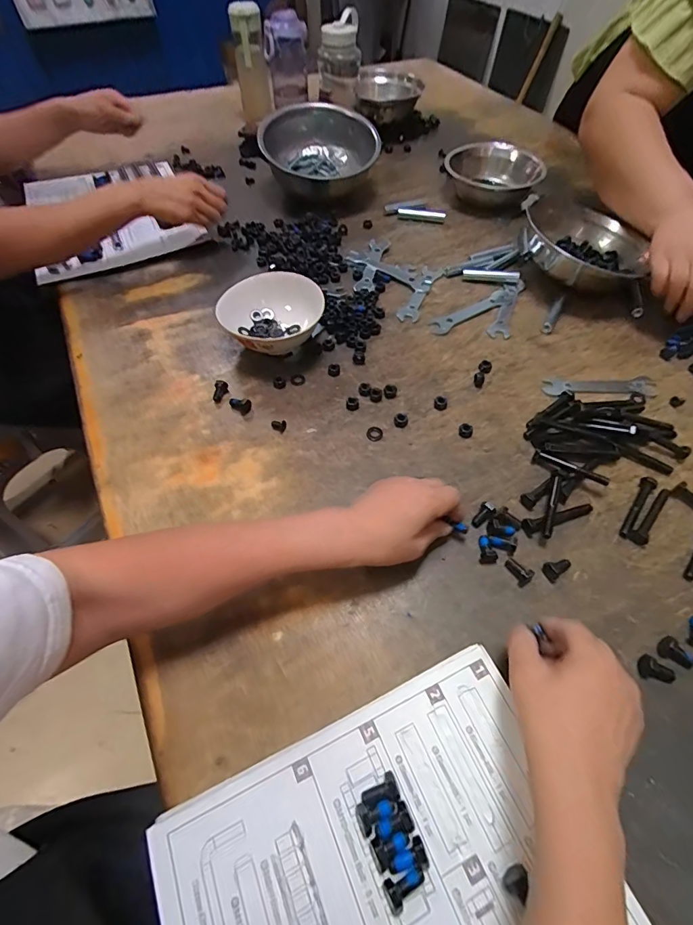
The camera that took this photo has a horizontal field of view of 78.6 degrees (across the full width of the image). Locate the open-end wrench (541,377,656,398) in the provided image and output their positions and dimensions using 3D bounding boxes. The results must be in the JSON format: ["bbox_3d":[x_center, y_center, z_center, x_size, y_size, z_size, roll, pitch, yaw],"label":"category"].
[{"bbox_3d":[0.334,-0.099,0.558,0.154,0.004,0.035,-5,56,-3],"label":"open-end wrench"}]

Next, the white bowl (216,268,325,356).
[{"bbox_3d":[-0.099,-0.191,0.565,0.130,0.063,0.129,0,56,0],"label":"white bowl"}]

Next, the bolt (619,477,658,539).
[{"bbox_3d":[0.312,0.046,0.454,0.015,0.008,0.086,36,63,22],"label":"bolt"}]

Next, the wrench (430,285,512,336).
[{"bbox_3d":[0.194,-0.231,0.643,0.167,0.006,0.030,-30,61,-19],"label":"wrench"}]

